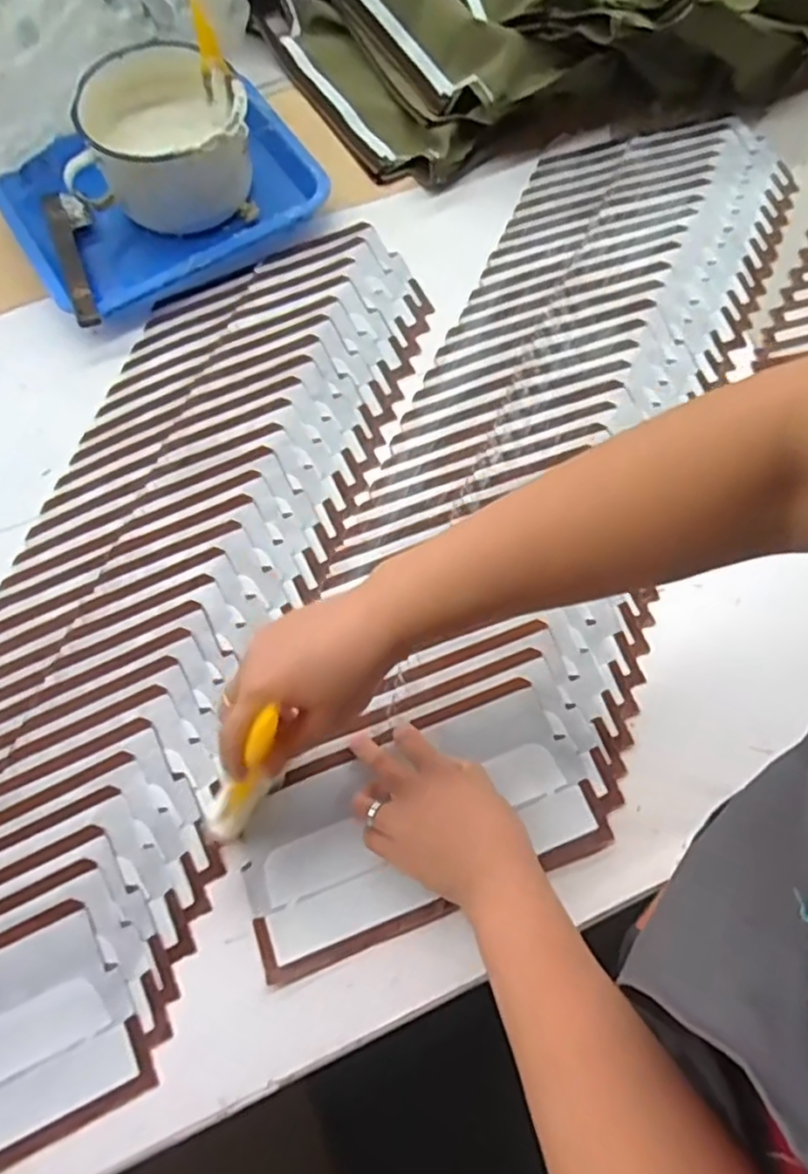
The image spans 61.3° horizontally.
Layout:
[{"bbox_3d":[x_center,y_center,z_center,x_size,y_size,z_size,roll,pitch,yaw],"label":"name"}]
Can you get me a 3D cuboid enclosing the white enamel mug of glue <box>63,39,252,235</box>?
[{"bbox_3d":[-0.232,-0.416,0.643,0.171,0.089,0.150,-16,71,-7],"label":"white enamel mug of glue"}]

